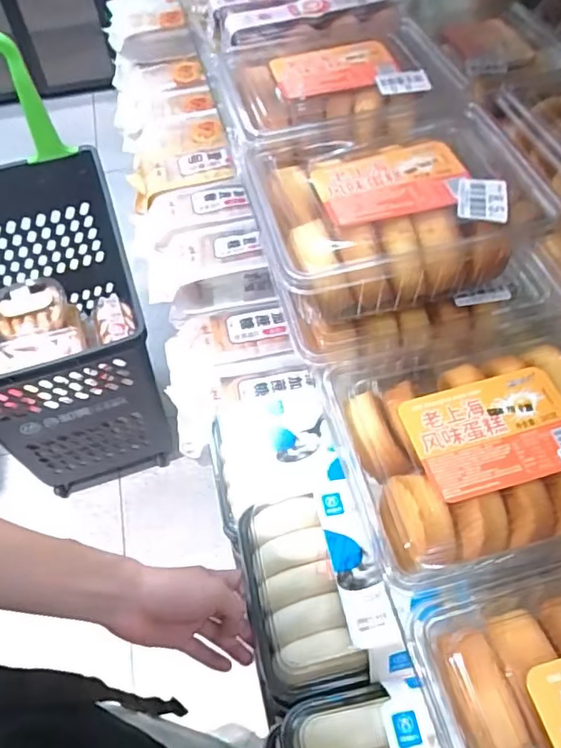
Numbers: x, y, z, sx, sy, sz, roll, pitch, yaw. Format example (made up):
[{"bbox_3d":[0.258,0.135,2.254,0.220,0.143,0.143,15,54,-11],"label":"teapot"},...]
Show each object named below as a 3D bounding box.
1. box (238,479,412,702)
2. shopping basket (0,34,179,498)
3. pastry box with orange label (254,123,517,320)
[{"bbox_3d":[0.026,0.169,0.451,0.101,0.043,0.152,-14,53,-7],"label":"box"},{"bbox_3d":[-0.538,-0.157,1.195,0.420,0.786,0.556,-16,53,-9],"label":"shopping basket"},{"bbox_3d":[0.080,-0.110,0.403,0.179,0.062,0.156,-11,53,-5],"label":"pastry box with orange label"}]

